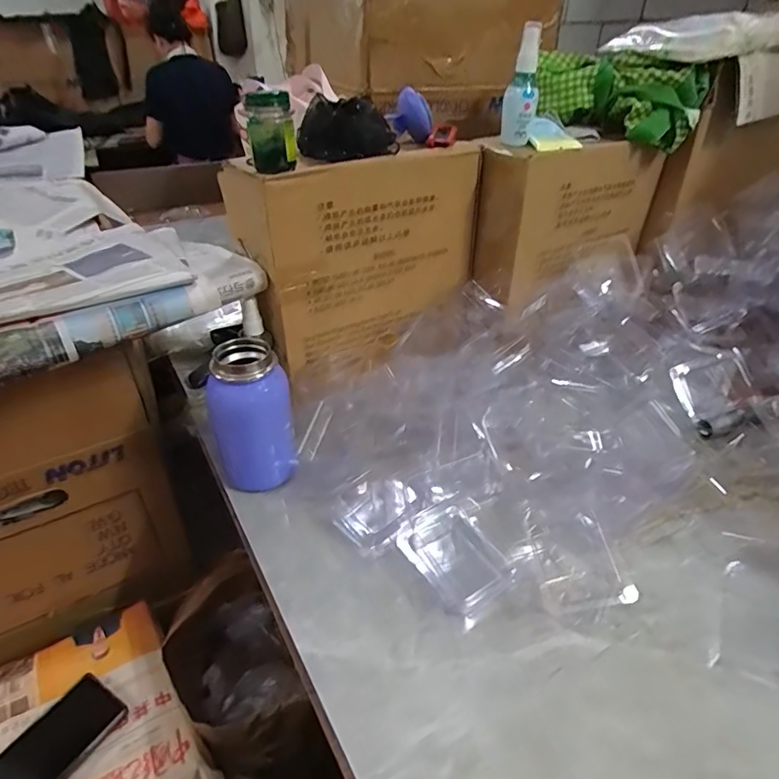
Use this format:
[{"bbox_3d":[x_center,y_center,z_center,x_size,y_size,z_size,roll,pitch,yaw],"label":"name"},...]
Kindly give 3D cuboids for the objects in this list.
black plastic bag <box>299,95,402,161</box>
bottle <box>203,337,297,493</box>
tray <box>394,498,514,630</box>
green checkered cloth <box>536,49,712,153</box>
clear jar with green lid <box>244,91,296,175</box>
[{"bbox_3d":[-0.044,-0.282,0.540,0.101,0.053,0.063,-7,36,-10],"label":"black plastic bag"},{"bbox_3d":[-0.130,0.027,0.481,0.068,0.133,0.066,1,36,-1],"label":"bottle"},{"bbox_3d":[0.058,0.141,0.430,0.070,0.021,0.098,-20,41,-28],"label":"tray"},{"bbox_3d":[0.290,-0.379,0.651,0.208,0.088,0.074,18,39,23],"label":"green checkered cloth"},{"bbox_3d":[-0.111,-0.239,0.472,0.041,0.071,0.034,-7,36,-10],"label":"clear jar with green lid"}]

